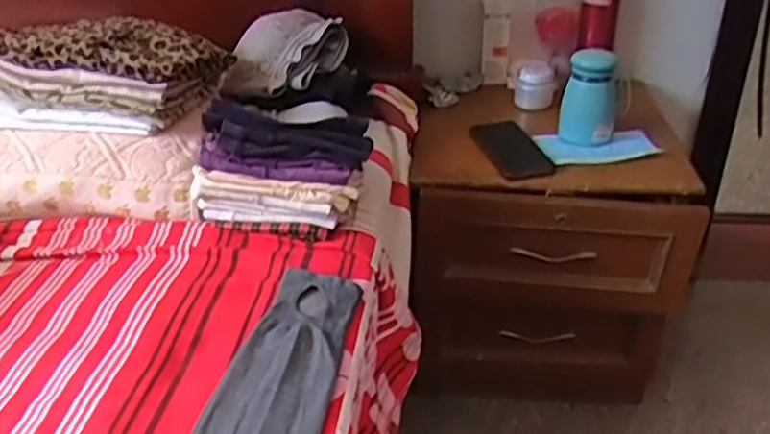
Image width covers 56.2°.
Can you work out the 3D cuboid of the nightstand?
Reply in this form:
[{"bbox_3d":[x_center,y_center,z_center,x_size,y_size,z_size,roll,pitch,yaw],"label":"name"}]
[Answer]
[{"bbox_3d":[0.241,0.050,1.213,0.406,0.421,0.334,4,38,-1],"label":"nightstand"}]

